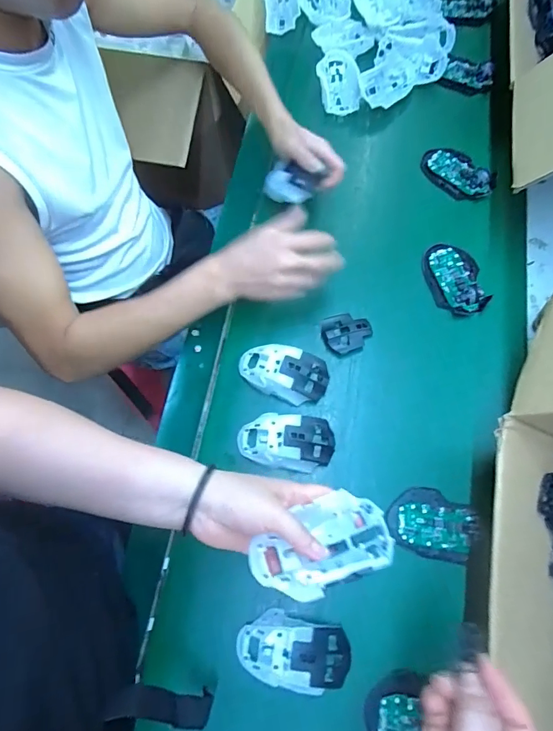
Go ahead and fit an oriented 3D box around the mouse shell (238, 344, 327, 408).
[{"bbox_3d":[0.008,0.008,0.552,0.114,0.034,0.060,19,72,9],"label":"mouse shell"}]

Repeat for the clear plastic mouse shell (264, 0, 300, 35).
[{"bbox_3d":[0.009,-0.667,0.791,0.065,0.028,0.103,-2,92,-5],"label":"clear plastic mouse shell"}]

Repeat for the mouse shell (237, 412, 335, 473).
[{"bbox_3d":[0.011,0.092,0.522,0.113,0.030,0.064,8,70,6],"label":"mouse shell"}]

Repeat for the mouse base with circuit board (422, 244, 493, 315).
[{"bbox_3d":[0.250,-0.124,0.602,0.074,0.018,0.111,-10,70,-1],"label":"mouse base with circuit board"}]

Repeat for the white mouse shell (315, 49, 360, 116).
[{"bbox_3d":[0.104,-0.481,0.729,0.072,0.032,0.125,2,70,3],"label":"white mouse shell"}]

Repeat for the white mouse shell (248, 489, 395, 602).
[{"bbox_3d":[0.037,0.149,0.355,0.112,0.041,0.065,-24,70,-6],"label":"white mouse shell"}]

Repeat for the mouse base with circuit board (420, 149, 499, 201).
[{"bbox_3d":[0.280,-0.298,0.664,0.064,0.020,0.114,-41,73,-12],"label":"mouse base with circuit board"}]

